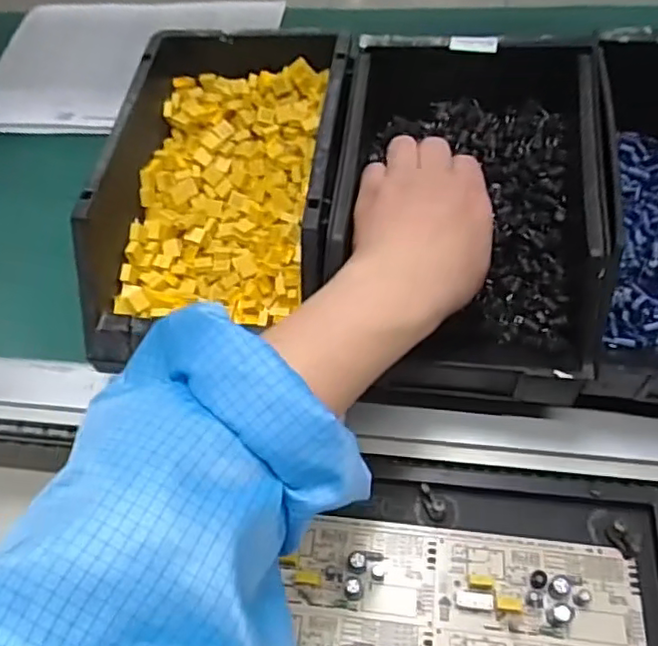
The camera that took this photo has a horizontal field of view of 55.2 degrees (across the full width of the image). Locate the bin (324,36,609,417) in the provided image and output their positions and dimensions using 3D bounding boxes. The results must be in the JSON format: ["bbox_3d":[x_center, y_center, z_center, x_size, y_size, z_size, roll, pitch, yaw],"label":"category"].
[{"bbox_3d":[0.078,-0.069,0.402,0.153,0.105,0.227,6,56,5],"label":"bin"}]

